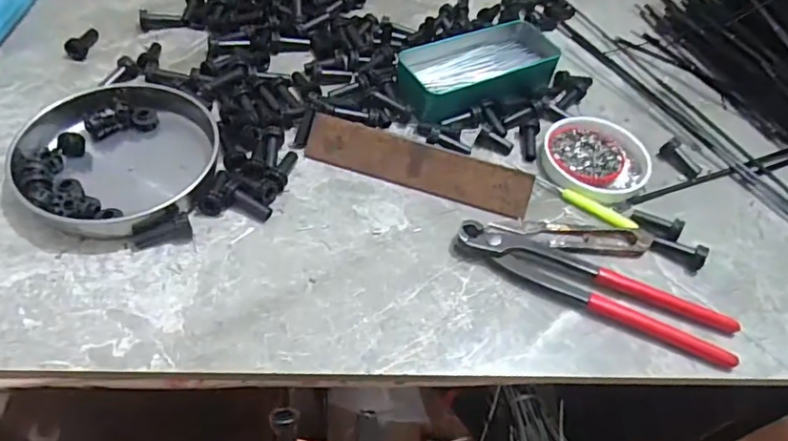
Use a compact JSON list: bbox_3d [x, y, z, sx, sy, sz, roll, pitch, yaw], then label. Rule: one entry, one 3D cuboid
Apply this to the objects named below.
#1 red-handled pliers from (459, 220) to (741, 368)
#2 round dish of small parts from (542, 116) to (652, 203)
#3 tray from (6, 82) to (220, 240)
[{"bbox_3d":[0.140,0.043,0.384,0.193,0.018,0.039,23,51,13],"label":"red-handled pliers"},{"bbox_3d":[0.169,-0.053,0.464,0.087,0.017,0.081,3,50,-4],"label":"round dish of small parts"},{"bbox_3d":[-0.205,-0.053,0.416,0.140,0.025,0.148,3,50,-4],"label":"tray"}]

